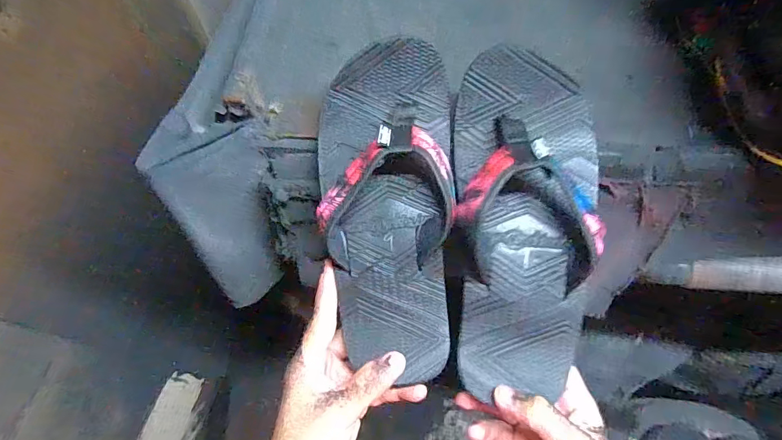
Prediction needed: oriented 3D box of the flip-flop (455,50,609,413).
[{"bbox_3d":[0.102,-0.002,0.321,0.104,0.054,0.257,2,86,3],"label":"flip-flop"}]

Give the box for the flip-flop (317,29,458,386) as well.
[{"bbox_3d":[-0.003,-0.010,0.340,0.105,0.051,0.254,-2,87,1],"label":"flip-flop"}]

